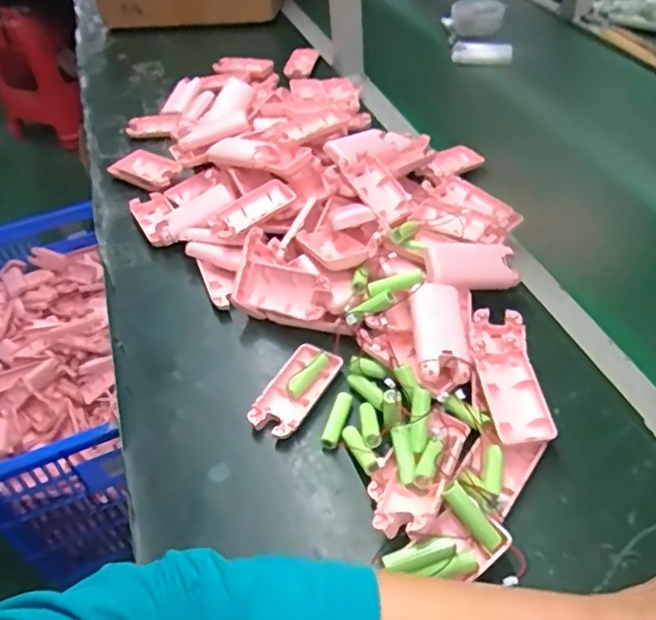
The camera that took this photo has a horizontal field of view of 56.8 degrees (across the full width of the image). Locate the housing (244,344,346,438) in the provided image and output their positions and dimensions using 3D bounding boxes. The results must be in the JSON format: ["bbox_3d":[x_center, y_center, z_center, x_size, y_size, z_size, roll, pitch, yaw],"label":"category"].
[{"bbox_3d":[-0.028,0.072,0.532,0.044,0.023,0.091,22,51,25],"label":"housing"}]

